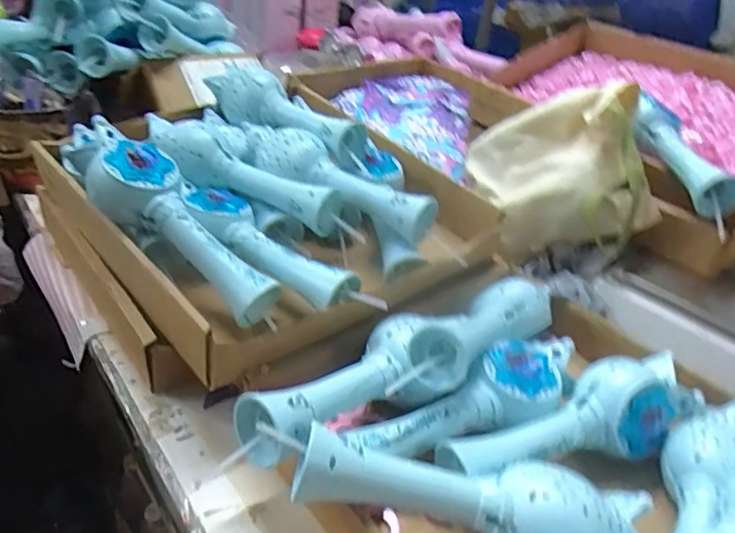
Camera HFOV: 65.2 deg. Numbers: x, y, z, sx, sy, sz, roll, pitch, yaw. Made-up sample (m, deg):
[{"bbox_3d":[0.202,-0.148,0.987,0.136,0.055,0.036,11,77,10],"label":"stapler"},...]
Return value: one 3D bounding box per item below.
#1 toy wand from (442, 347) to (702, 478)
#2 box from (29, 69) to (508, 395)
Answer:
[{"bbox_3d":[0.165,0.118,0.454,0.229,0.052,0.062,-10,37,-26],"label":"toy wand"},{"bbox_3d":[-0.116,-0.072,0.620,0.341,0.140,0.389,-21,42,-37],"label":"box"}]

